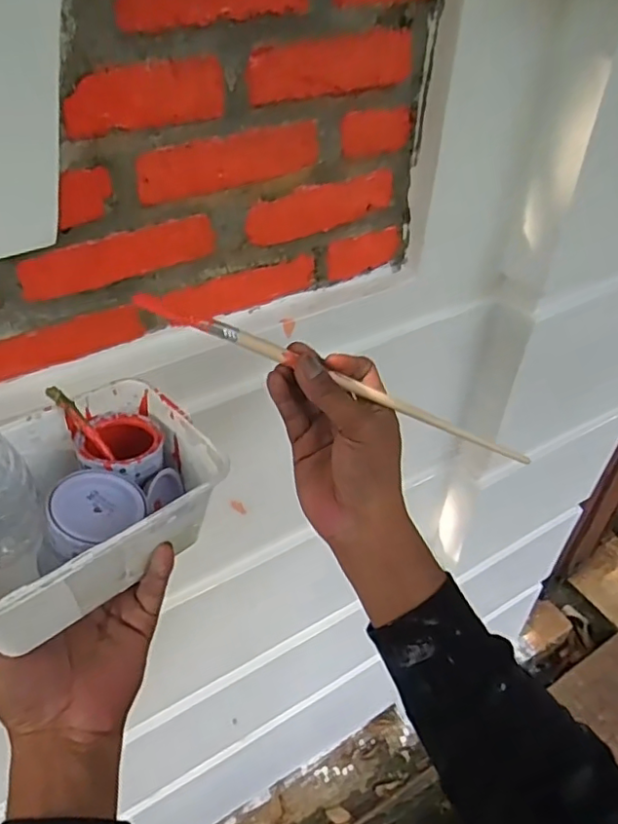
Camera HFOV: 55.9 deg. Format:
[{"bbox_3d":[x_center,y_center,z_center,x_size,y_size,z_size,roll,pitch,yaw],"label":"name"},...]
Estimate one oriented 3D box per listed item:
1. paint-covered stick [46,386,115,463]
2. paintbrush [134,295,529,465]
[{"bbox_3d":[-0.153,0.008,0.393,0.006,0.062,0.007,-22,20,47],"label":"paint-covered stick"},{"bbox_3d":[0.029,-0.020,0.428,0.314,0.013,0.019,22,40,-15],"label":"paintbrush"}]

